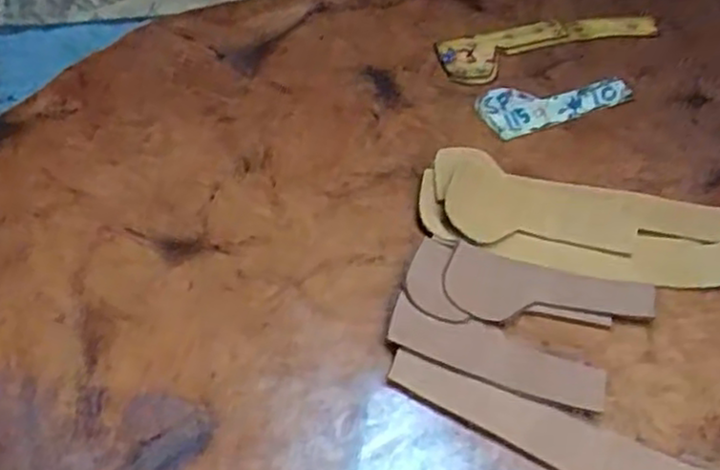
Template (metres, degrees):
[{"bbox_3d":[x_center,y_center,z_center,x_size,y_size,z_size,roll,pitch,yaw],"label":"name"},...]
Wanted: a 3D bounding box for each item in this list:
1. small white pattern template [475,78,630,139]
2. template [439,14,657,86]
[{"bbox_3d":[0.155,-0.110,0.603,0.128,0.006,0.048,-20,56,-14],"label":"small white pattern template"},{"bbox_3d":[0.170,-0.163,0.647,0.202,0.011,0.052,-11,65,-11],"label":"template"}]

